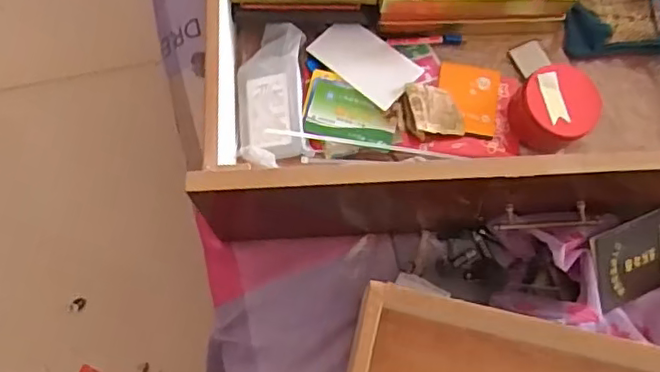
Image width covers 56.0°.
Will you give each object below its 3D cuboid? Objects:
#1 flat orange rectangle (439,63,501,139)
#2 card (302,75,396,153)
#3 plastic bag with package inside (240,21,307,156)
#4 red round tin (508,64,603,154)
[{"bbox_3d":[0.139,-0.086,0.620,0.060,0.007,0.076,7,77,1],"label":"flat orange rectangle"},{"bbox_3d":[0.022,-0.071,0.601,0.085,0.009,0.059,12,76,4],"label":"card"},{"bbox_3d":[-0.057,-0.097,0.609,0.062,0.025,0.139,1,74,-3],"label":"plastic bag with package inside"},{"bbox_3d":[0.217,-0.076,0.599,0.075,0.051,0.073,1,74,-3],"label":"red round tin"}]

